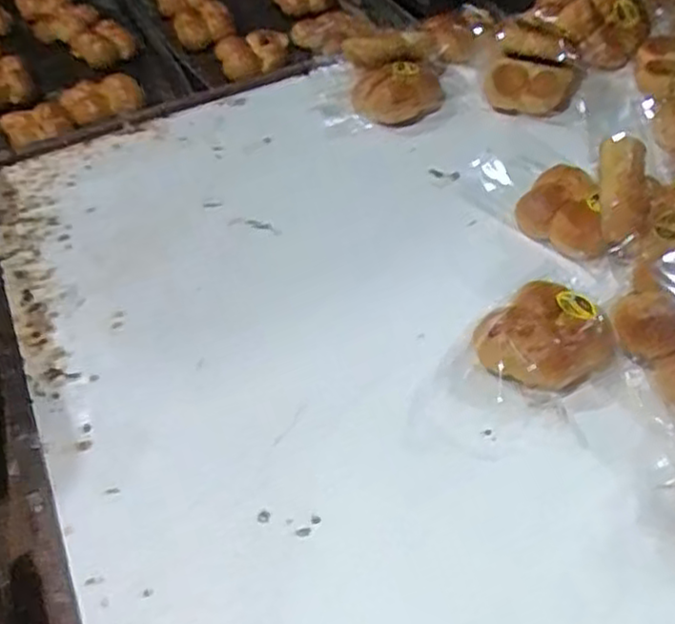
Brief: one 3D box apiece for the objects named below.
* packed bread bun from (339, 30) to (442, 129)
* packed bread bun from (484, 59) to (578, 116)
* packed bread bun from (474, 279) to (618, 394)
[{"bbox_3d":[0.077,-0.319,0.952,0.120,0.061,0.139,-9,48,-2],"label":"packed bread bun"},{"bbox_3d":[0.249,-0.289,0.920,0.114,0.031,0.071,12,87,19],"label":"packed bread bun"},{"bbox_3d":[0.188,0.029,0.637,0.110,0.038,0.103,-34,54,-23],"label":"packed bread bun"}]

